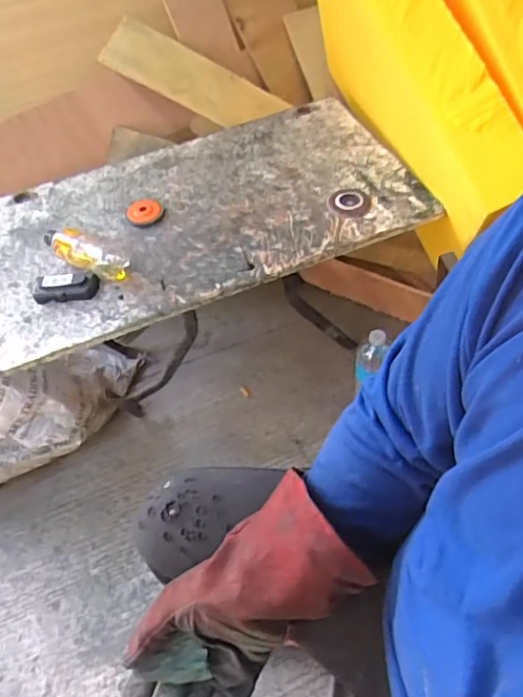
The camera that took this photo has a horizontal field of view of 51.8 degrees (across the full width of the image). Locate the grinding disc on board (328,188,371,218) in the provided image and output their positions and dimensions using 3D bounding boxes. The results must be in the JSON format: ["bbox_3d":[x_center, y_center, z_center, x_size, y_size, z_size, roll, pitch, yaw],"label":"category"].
[{"bbox_3d":[0.164,-0.272,1.002,0.075,0.010,0.085,4,52,10],"label":"grinding disc on board"}]

